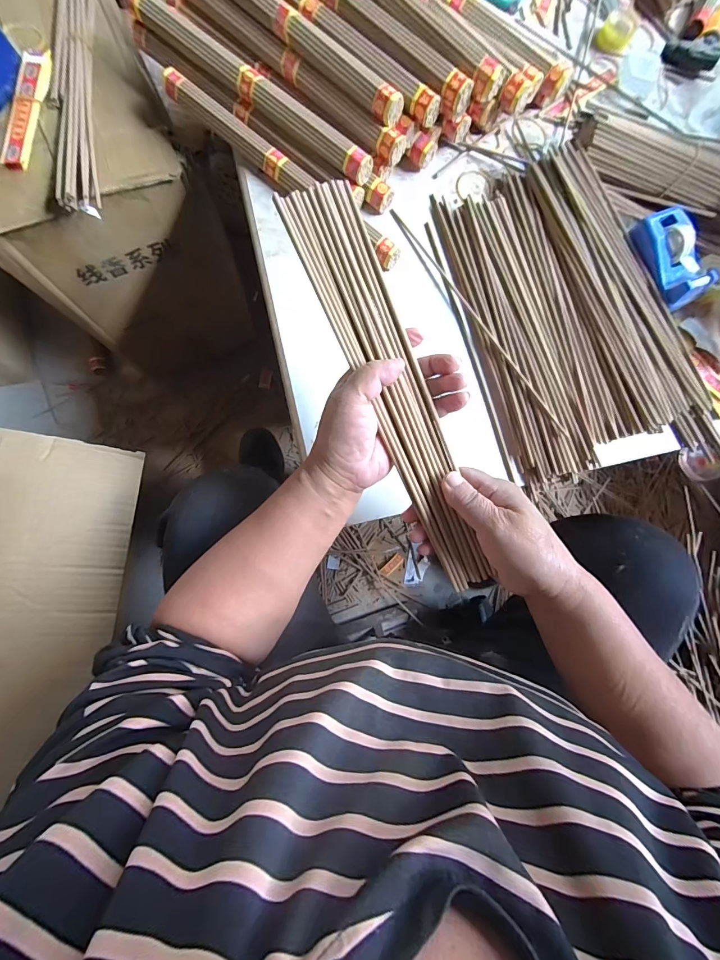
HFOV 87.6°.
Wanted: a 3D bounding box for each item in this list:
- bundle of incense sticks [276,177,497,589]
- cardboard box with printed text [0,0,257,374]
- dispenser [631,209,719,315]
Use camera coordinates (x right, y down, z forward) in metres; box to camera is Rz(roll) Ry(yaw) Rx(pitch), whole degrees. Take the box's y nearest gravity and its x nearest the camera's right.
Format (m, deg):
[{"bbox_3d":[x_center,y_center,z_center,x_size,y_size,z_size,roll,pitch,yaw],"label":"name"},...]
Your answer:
[{"bbox_3d":[0.028,-0.064,0.286,0.056,0.013,0.316,-23,96,-7],"label":"bundle of incense sticks"},{"bbox_3d":[-0.396,-0.481,0.648,0.256,0.404,0.426,-13,83,-6],"label":"cardboard box with printed text"},{"bbox_3d":[0.337,-0.239,0.406,0.056,0.031,0.101,-19,84,-7],"label":"dispenser"}]

